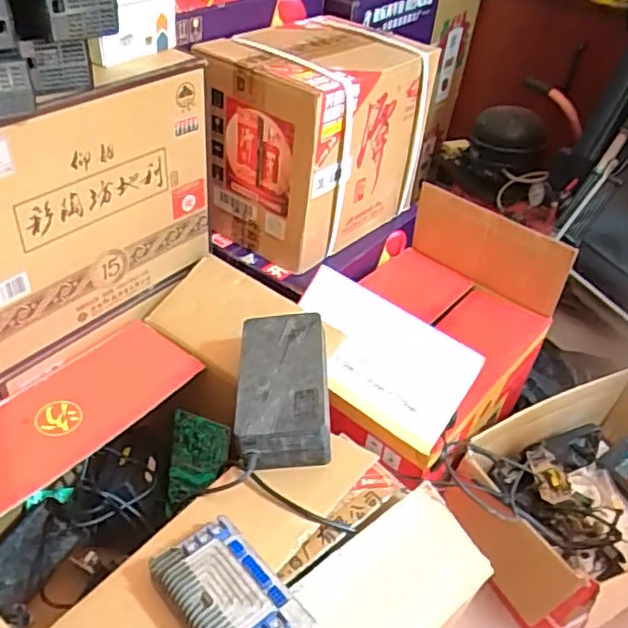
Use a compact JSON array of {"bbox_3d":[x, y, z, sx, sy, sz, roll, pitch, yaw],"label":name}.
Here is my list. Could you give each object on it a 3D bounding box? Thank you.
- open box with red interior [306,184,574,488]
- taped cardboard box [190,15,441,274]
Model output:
[{"bbox_3d":[0.163,0.009,0.937,0.287,0.226,0.386,32,46,26],"label":"open box with red interior"},{"bbox_3d":[0.008,-0.281,1.003,0.227,0.298,0.306,27,45,22],"label":"taped cardboard box"}]

